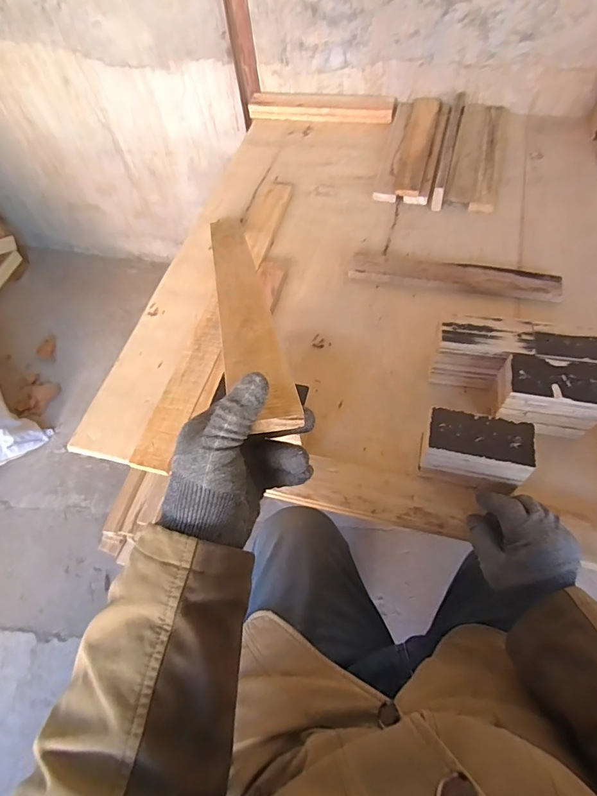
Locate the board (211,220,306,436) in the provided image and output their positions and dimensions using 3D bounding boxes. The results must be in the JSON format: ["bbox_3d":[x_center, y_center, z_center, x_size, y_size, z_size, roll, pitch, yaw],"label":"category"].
[{"bbox_3d":[-0.081,-0.152,0.570,0.062,0.016,0.607,-15,37,-4],"label":"board"}]

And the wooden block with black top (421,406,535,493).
[{"bbox_3d":[0.212,0.066,0.528,0.119,0.077,0.065,12,60,12],"label":"wooden block with black top"}]

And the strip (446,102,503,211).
[{"bbox_3d":[0.376,-0.512,0.897,0.093,0.028,0.338,10,60,11],"label":"strip"}]

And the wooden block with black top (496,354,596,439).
[{"bbox_3d":[0.327,0.001,0.570,0.121,0.089,0.068,6,59,9],"label":"wooden block with black top"}]

